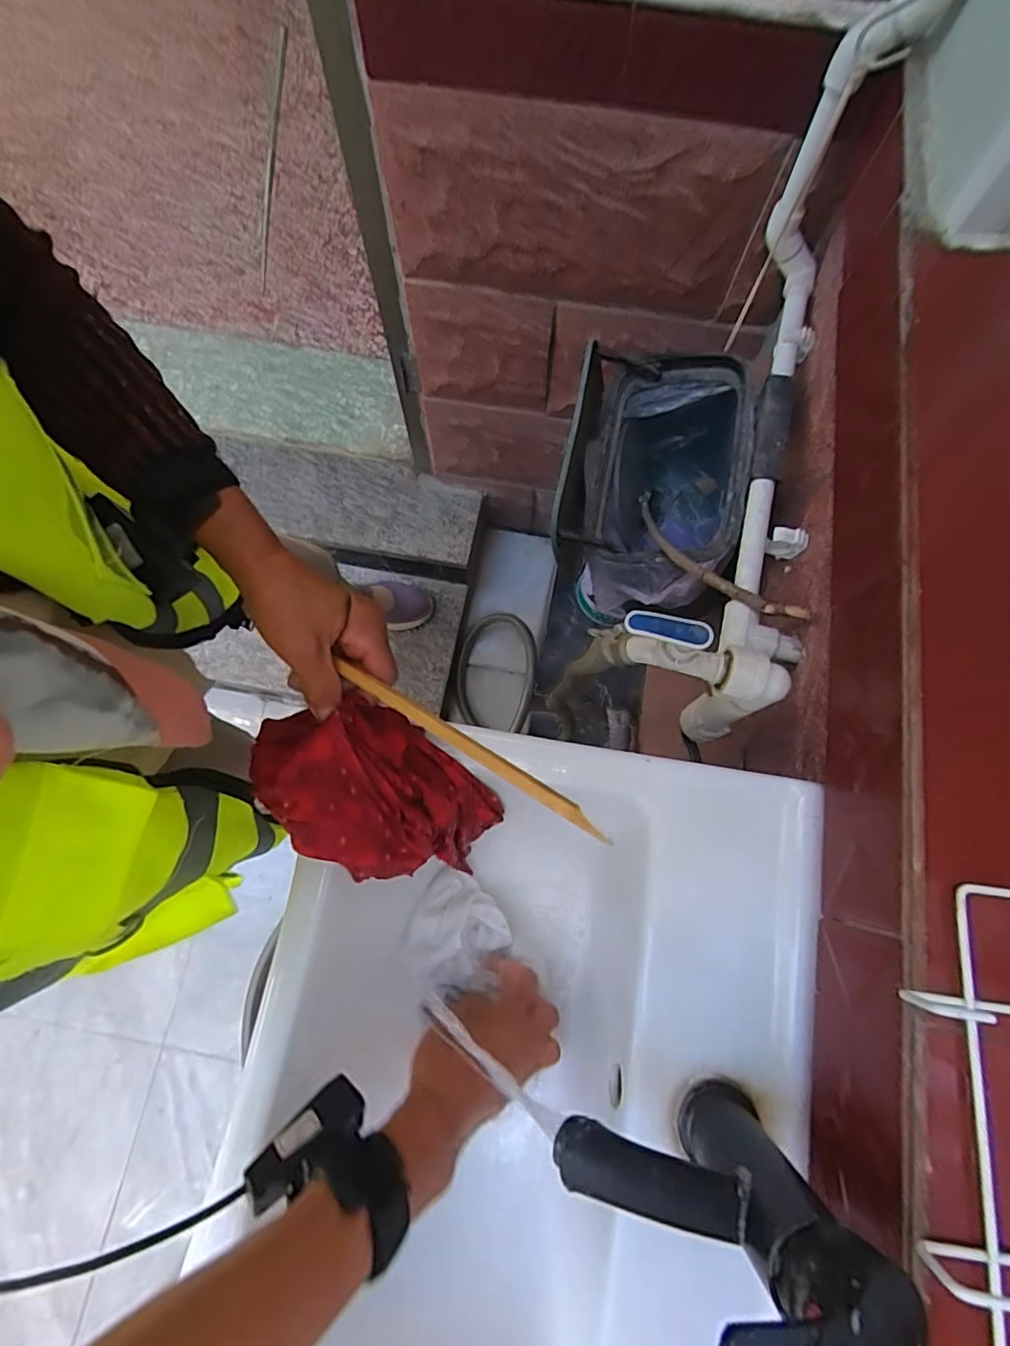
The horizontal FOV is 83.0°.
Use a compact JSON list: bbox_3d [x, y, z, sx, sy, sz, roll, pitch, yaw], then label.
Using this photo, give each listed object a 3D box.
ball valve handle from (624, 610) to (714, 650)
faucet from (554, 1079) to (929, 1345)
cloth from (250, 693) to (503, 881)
[{"bbox_3d":[0.106,-0.028,0.369,0.056,0.008,0.019,11,74,3],"label":"ball valve handle"},{"bbox_3d":[0.087,0.234,0.251,0.126,0.170,0.056,7,74,2],"label":"faucet"},{"bbox_3d":[-0.090,0.084,0.406,0.148,0.127,0.096,38,77,10],"label":"cloth"}]

